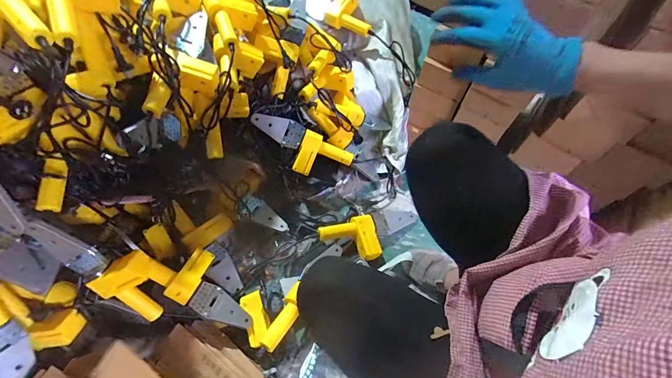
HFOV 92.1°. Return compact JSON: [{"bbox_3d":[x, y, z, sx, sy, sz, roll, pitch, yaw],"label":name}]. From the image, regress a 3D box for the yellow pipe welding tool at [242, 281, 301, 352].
[{"bbox_3d":[-0.141,0.276,0.688,0.146,0.043,0.128,-22,45,22],"label":"yellow pipe welding tool"}]

